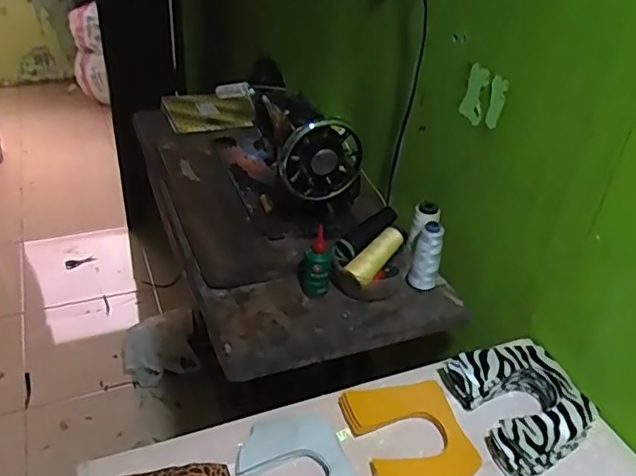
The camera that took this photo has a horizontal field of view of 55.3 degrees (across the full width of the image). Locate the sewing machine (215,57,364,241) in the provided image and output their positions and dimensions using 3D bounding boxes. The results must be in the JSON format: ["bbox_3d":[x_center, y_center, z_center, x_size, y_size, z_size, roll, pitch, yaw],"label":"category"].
[{"bbox_3d":[-0.071,-0.179,1.104,0.153,0.211,0.393,-10,36,-20],"label":"sewing machine"}]

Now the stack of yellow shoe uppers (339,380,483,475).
[{"bbox_3d":[0.111,0.232,0.705,0.129,0.022,0.154,-7,36,-16],"label":"stack of yellow shoe uppers"}]

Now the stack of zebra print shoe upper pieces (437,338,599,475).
[{"bbox_3d":[0.250,0.201,0.750,0.141,0.060,0.161,-13,38,-23],"label":"stack of zebra print shoe upper pieces"}]

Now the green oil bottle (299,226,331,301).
[{"bbox_3d":[-0.004,0.043,0.915,0.049,0.103,0.042,5,34,1],"label":"green oil bottle"}]

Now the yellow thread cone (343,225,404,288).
[{"bbox_3d":[0.090,0.030,0.934,0.035,0.039,0.110,30,58,33],"label":"yellow thread cone"}]

